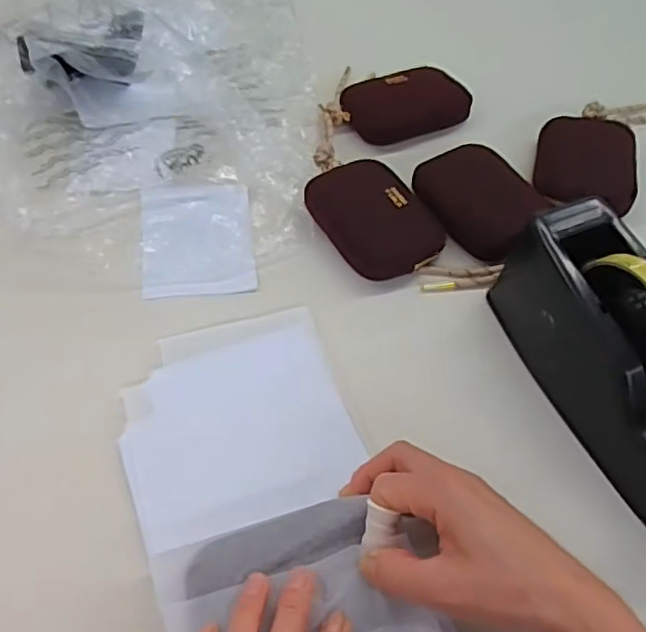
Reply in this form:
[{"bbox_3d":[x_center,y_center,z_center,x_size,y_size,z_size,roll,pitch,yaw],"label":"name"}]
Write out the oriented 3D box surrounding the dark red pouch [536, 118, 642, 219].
[{"bbox_3d":[0.231,-0.137,0.539,0.082,0.015,0.112,13,57,5],"label":"dark red pouch"}]

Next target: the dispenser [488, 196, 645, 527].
[{"bbox_3d":[0.198,0.025,0.391,0.073,0.104,0.202,-19,59,-15],"label":"dispenser"}]

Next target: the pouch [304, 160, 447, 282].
[{"bbox_3d":[0.042,-0.081,0.502,0.077,0.030,0.109,-28,62,-20],"label":"pouch"}]

